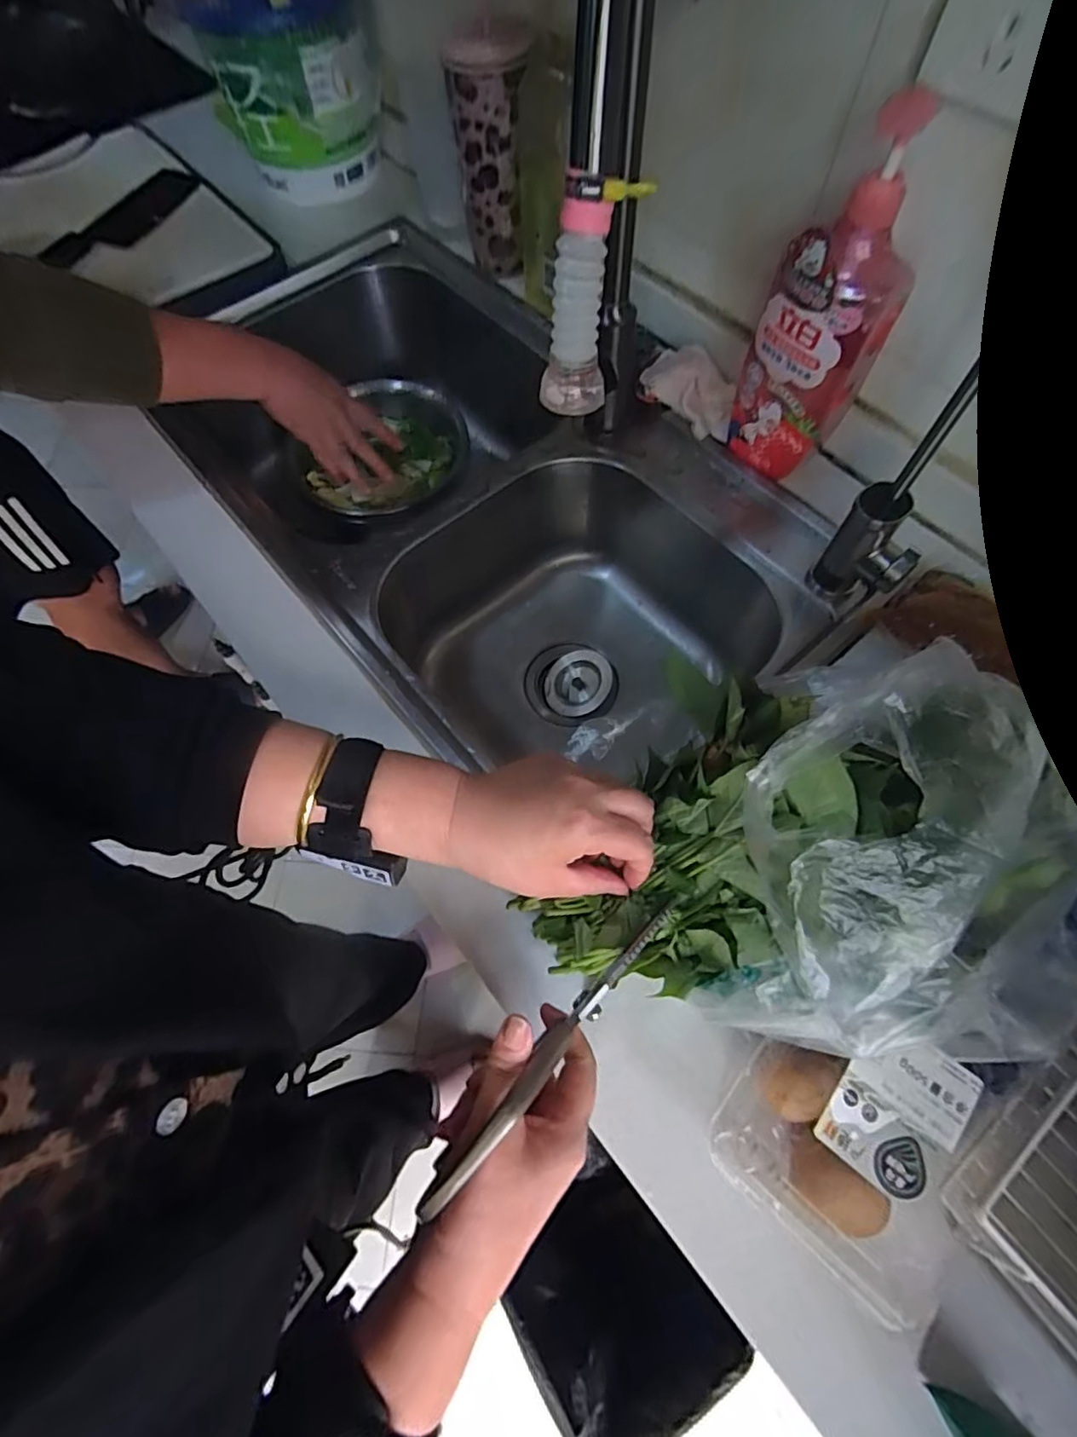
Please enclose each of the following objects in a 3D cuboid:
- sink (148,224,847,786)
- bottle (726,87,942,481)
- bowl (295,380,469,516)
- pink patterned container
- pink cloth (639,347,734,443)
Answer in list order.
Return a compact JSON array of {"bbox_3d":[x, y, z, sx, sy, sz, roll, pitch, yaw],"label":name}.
[{"bbox_3d":[-0.096,-0.252,0.706,0.423,0.192,0.756,-38,70,-13],"label":"sink"},{"bbox_3d":[0.234,-0.326,0.489,0.055,0.252,0.099,-42,71,-15],"label":"bottle"},{"bbox_3d":[-0.186,-0.347,0.779,0.201,0.059,0.216,-1,66,2],"label":"bowl"},{"bbox_3d":[-0.048,-0.612,0.651,0.084,0.203,0.090,3,67,3],"label":"pink patterned container"},{"bbox_3d":[0.167,-0.346,0.624,0.103,0.029,0.078,45,81,-14],"label":"pink cloth"}]

